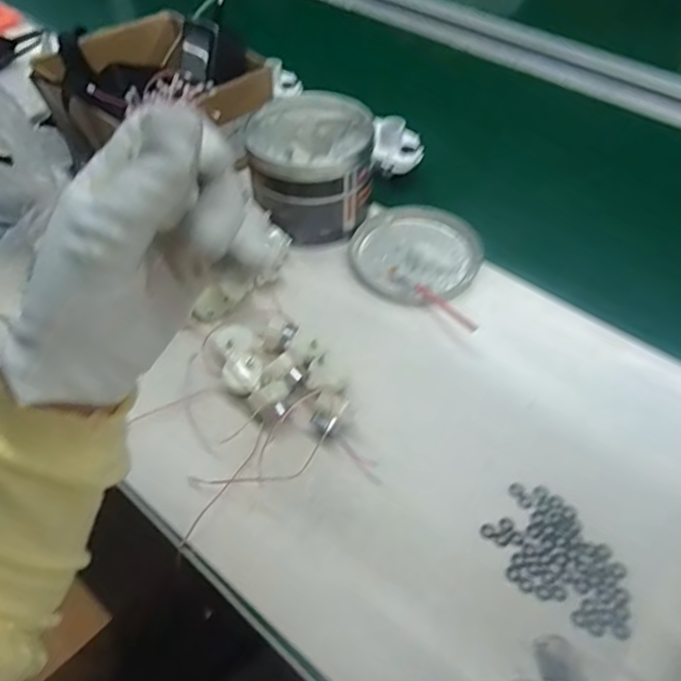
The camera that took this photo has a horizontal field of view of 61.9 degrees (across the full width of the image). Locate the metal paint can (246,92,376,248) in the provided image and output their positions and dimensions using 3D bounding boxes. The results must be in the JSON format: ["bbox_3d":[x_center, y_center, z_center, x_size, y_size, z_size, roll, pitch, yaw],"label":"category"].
[{"bbox_3d":[-0.031,-0.182,0.597,0.127,0.092,0.134,0,52,0],"label":"metal paint can"}]

